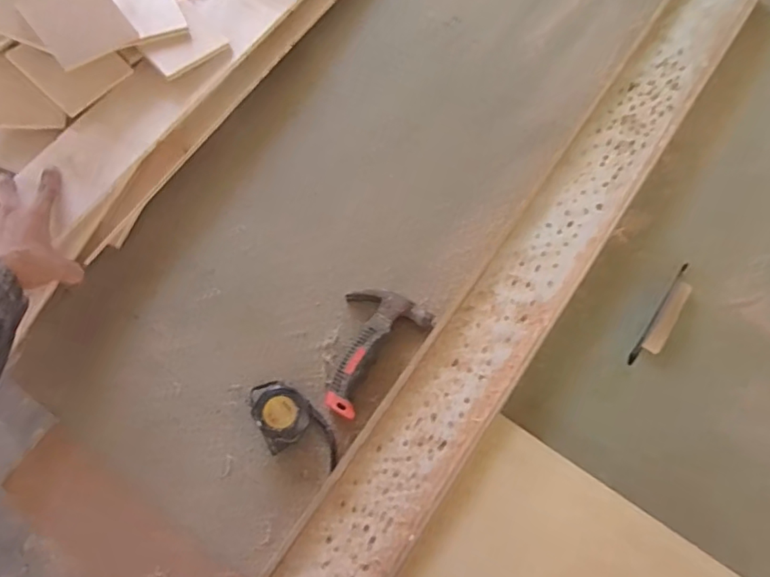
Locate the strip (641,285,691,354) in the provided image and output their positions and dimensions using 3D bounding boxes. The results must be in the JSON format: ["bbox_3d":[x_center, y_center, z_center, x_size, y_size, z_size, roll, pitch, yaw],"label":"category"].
[{"bbox_3d":[0.350,0.034,0.668,0.020,0.012,0.103,33,74,10],"label":"strip"}]

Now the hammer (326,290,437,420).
[{"bbox_3d":[-0.025,0.071,0.648,0.099,0.031,0.157,34,74,10],"label":"hammer"}]

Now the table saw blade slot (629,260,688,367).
[{"bbox_3d":[0.343,0.028,0.678,0.009,0.006,0.159,34,73,10],"label":"table saw blade slot"}]

